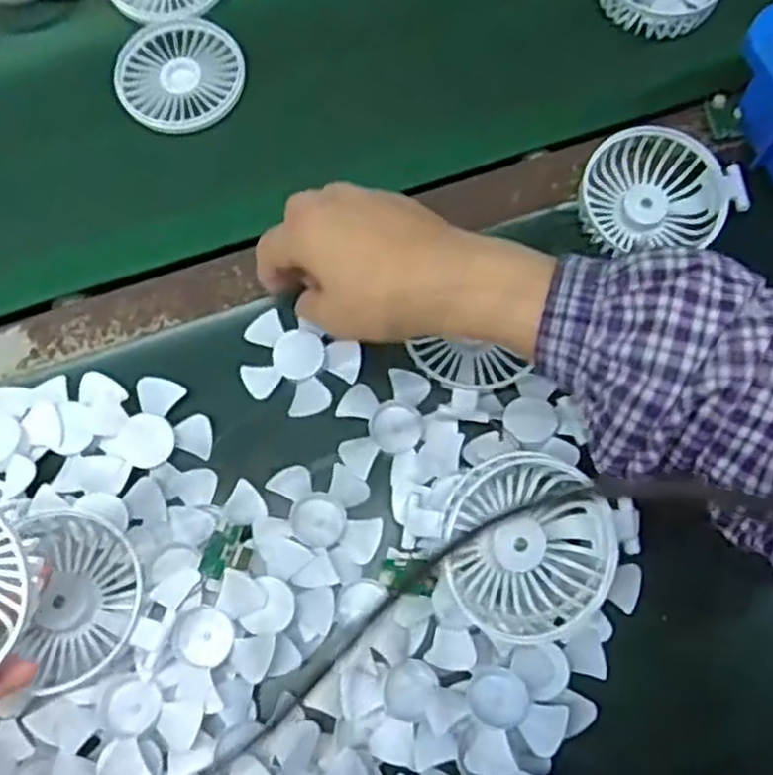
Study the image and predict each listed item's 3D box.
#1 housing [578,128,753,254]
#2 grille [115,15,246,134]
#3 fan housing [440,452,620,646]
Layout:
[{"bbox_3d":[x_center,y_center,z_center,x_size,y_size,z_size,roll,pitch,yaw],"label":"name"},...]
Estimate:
[{"bbox_3d":[0.171,-0.124,0.487,0.100,0.022,0.079,-2,73,1],"label":"housing"},{"bbox_3d":[-0.143,-0.218,0.538,0.084,0.009,0.088,-1,73,2],"label":"grille"},{"bbox_3d":[0.071,0.085,0.405,0.082,0.052,0.088,17,74,7],"label":"fan housing"}]

